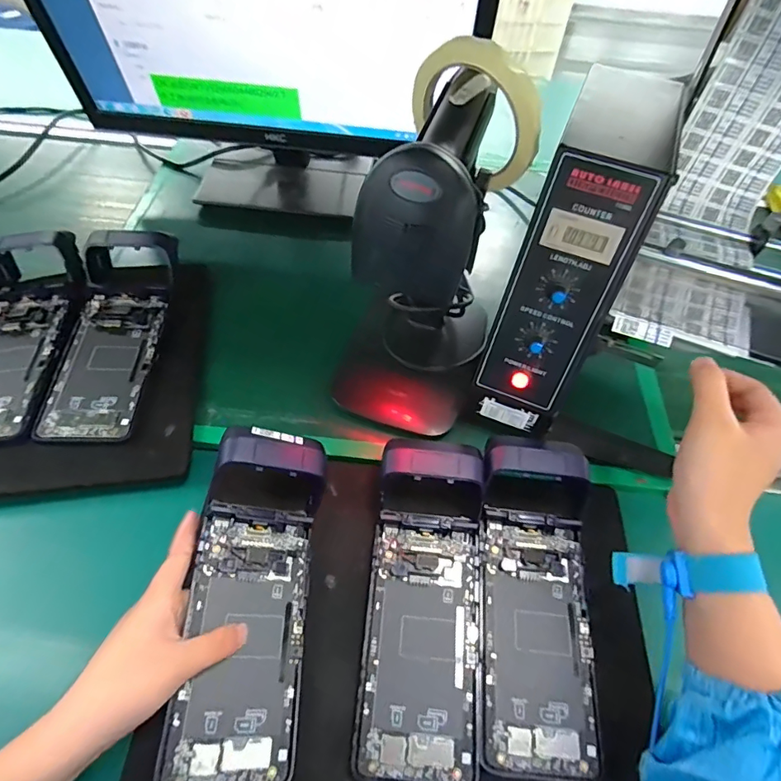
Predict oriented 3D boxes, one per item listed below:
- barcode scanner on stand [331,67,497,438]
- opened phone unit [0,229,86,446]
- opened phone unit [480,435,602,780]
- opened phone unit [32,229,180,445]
[{"bbox_3d":[0.023,-0.091,0.372,0.119,0.239,0.153,12,56,5],"label":"barcode scanner on stand"},{"bbox_3d":[-0.341,-0.055,0.428,0.091,0.040,0.217,-5,56,-7],"label":"opened phone unit"},{"bbox_3d":[0.107,0.138,0.337,0.089,0.045,0.217,9,56,3],"label":"opened phone unit"},{"bbox_3d":[-0.257,-0.062,0.437,0.087,0.049,0.228,2,56,-2],"label":"opened phone unit"}]

